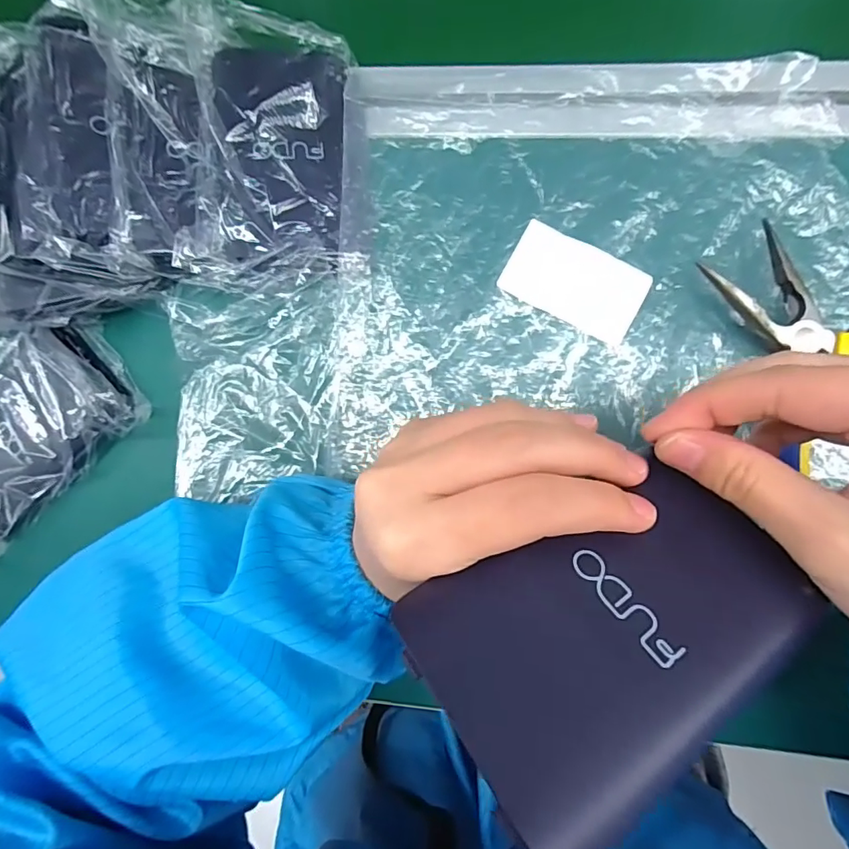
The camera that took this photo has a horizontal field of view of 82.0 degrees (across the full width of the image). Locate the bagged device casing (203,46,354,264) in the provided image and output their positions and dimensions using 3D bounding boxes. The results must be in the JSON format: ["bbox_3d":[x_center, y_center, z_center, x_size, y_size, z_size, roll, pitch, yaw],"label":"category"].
[{"bbox_3d":[-0.075,-0.137,0.248,0.065,0.016,0.114,4,86,-13],"label":"bagged device casing"}]

